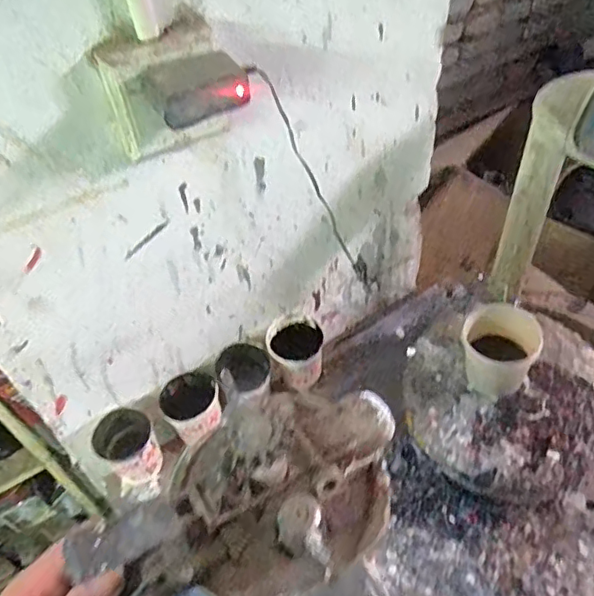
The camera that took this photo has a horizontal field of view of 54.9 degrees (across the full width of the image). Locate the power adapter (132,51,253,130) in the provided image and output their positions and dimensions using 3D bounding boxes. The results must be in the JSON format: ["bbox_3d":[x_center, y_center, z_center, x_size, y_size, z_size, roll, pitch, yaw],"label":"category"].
[{"bbox_3d":[-0.075,-0.154,0.417,0.067,0.030,0.051,-27,51,-17],"label":"power adapter"}]

